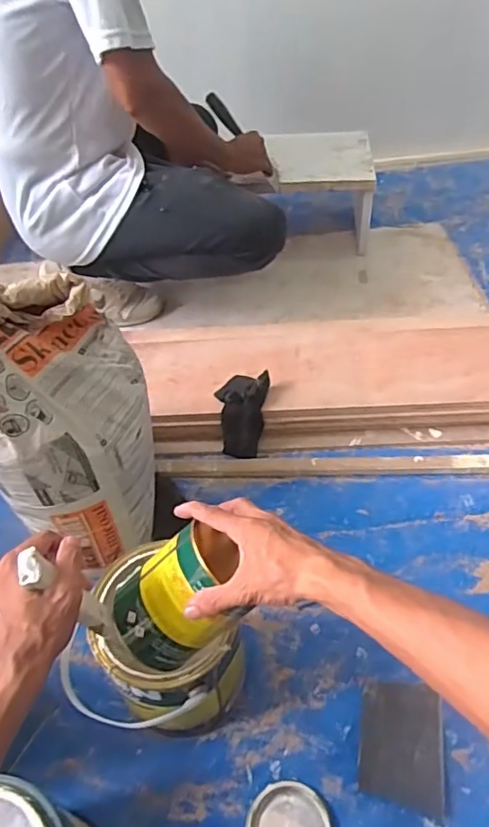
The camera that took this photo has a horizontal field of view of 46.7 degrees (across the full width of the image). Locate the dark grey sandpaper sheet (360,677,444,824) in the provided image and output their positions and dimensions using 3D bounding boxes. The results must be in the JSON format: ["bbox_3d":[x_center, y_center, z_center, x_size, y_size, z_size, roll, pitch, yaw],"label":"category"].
[{"bbox_3d":[0.187,0.390,0.672,0.094,0.005,0.128,7,50,10],"label":"dark grey sandpaper sheet"}]

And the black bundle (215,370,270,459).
[{"bbox_3d":[-0.002,0.002,0.982,0.086,0.086,0.137,-1,49,4],"label":"black bundle"}]

